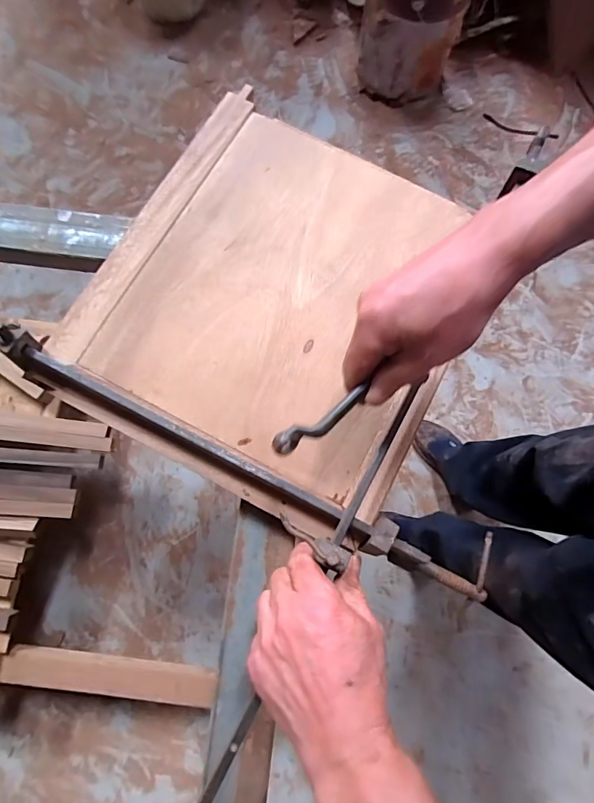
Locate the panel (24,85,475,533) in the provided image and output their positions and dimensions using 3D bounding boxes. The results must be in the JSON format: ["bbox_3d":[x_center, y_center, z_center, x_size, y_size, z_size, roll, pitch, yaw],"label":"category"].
[{"bbox_3d":[-0.017,-0.104,0.428,0.338,0.022,0.373,23,79,3],"label":"panel"}]

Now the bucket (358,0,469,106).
[{"bbox_3d":[0.332,-1.106,1.204,0.273,0.379,0.291,18,79,2],"label":"bucket"}]

